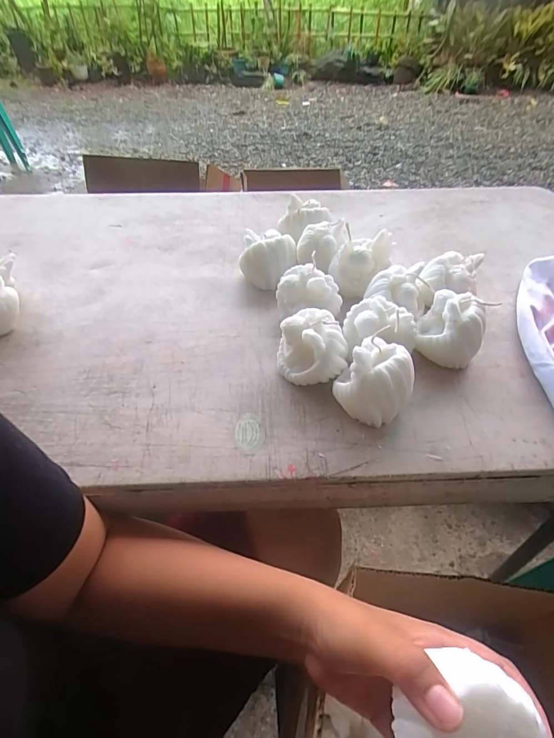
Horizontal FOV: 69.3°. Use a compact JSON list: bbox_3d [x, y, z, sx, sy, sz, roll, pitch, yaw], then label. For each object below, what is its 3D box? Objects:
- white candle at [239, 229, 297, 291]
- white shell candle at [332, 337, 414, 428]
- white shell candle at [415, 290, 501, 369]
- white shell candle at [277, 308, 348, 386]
[{"bbox_3d":[-0.010,-0.132,0.487,0.063,0.057,0.048,14,47,13],"label":"white candle"},{"bbox_3d":[0.082,0.010,0.342,0.059,0.058,0.053,34,55,29],"label":"white shell candle"},{"bbox_3d":[0.168,-0.040,0.388,0.061,0.056,0.055,23,50,21],"label":"white shell candle"},{"bbox_3d":[0.032,-0.022,0.371,0.061,0.054,0.053,-3,46,-3],"label":"white shell candle"}]

